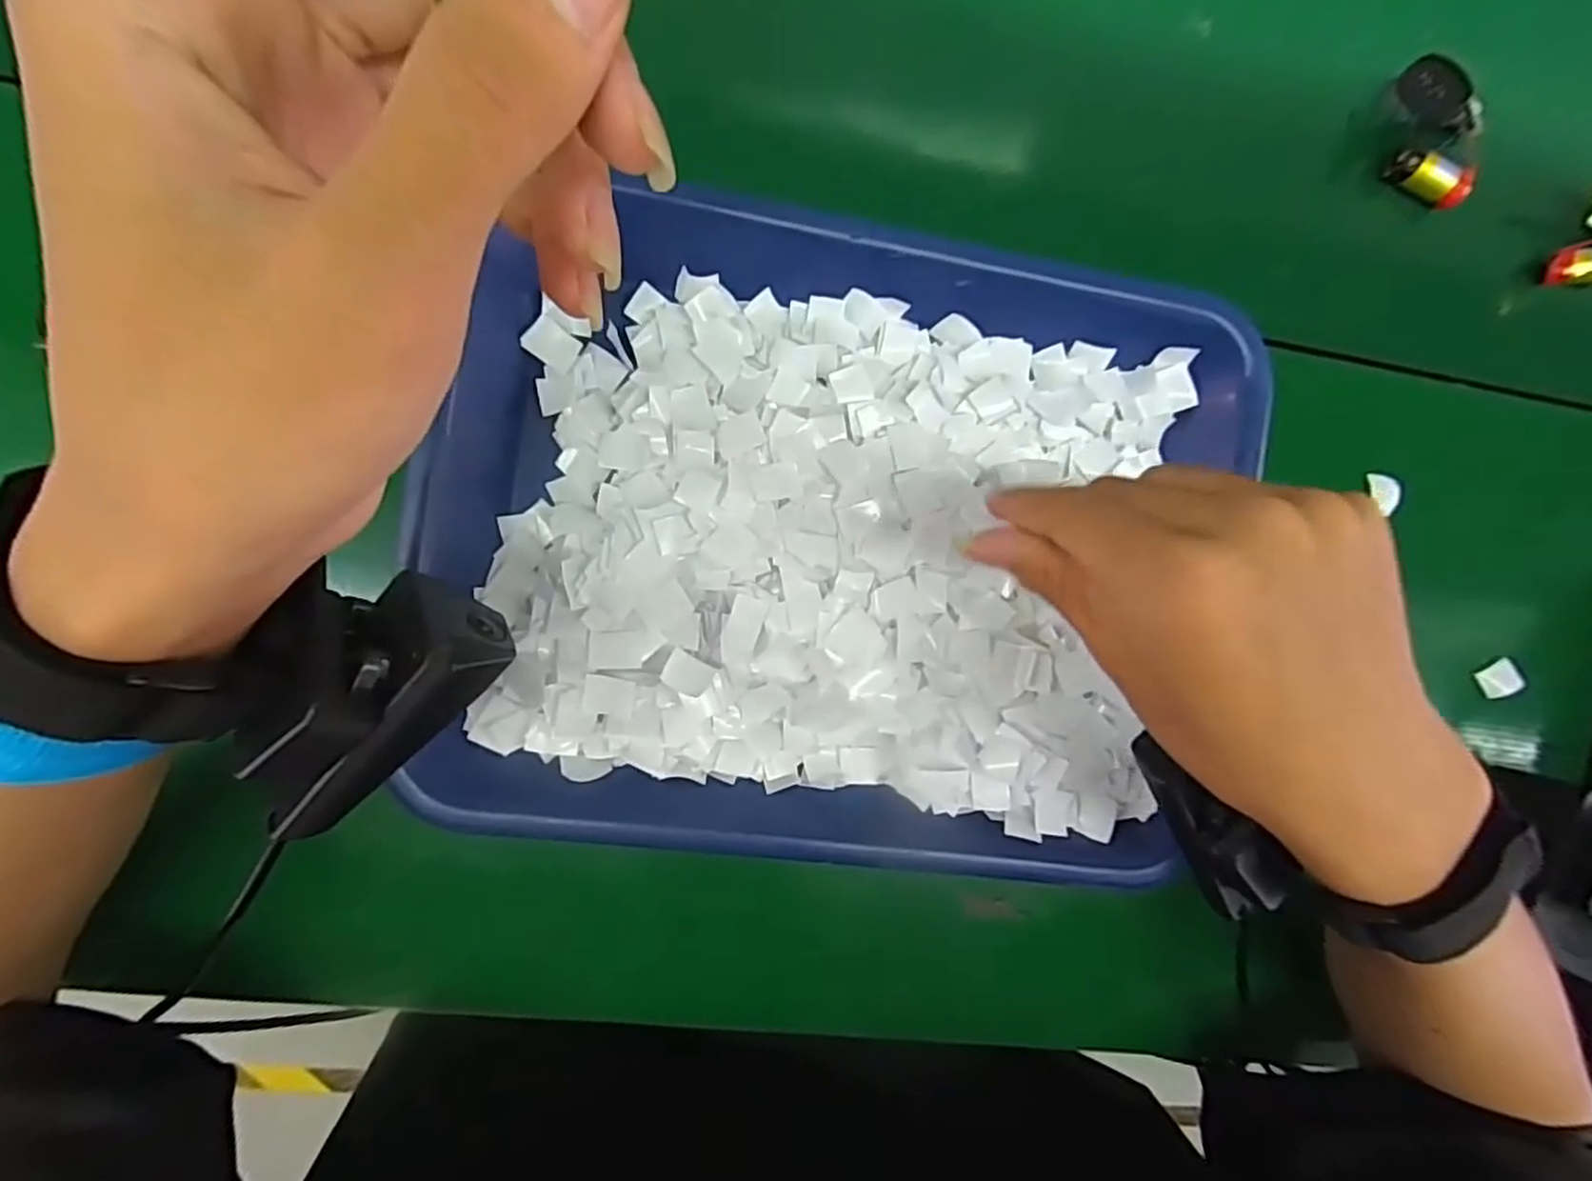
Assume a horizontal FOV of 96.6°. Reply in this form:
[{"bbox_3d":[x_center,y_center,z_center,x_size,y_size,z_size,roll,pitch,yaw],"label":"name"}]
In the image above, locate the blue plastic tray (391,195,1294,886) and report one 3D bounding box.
[{"bbox_3d":[0.021,-0.020,0.291,0.312,0.045,0.252,8,94,-9],"label":"blue plastic tray"}]

